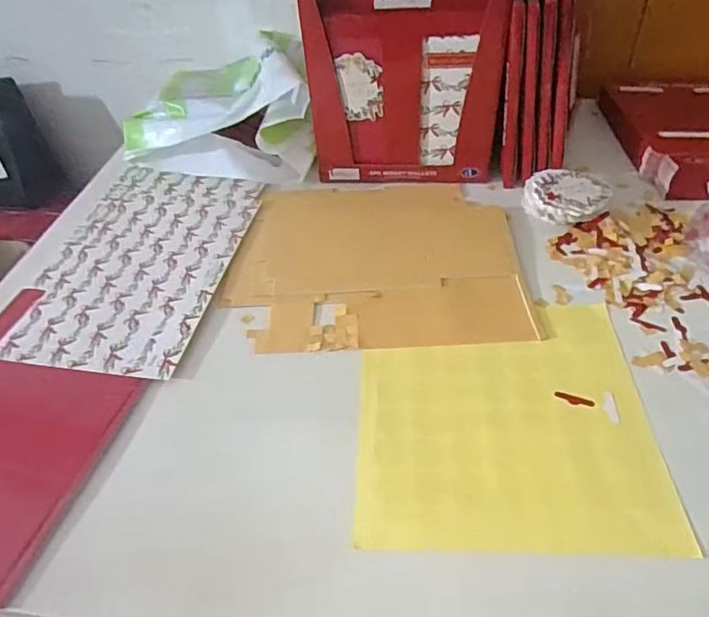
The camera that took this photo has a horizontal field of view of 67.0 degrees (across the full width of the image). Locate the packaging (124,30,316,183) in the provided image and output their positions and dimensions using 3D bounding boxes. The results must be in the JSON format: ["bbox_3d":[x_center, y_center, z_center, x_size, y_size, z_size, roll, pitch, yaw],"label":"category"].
[{"bbox_3d":[-0.170,-0.259,0.687,0.217,0.103,0.232,-7,46,-1],"label":"packaging"}]

